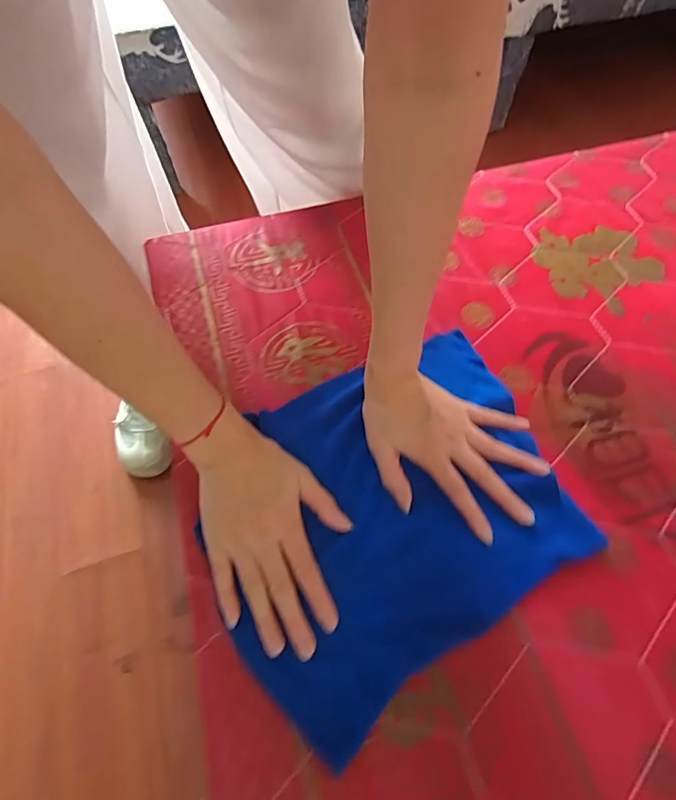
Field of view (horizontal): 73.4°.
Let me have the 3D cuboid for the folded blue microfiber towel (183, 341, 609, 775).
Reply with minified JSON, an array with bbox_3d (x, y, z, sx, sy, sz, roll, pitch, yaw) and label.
[{"bbox_3d":[0.046,0.085,0.399,0.306,0.018,0.269,-23,63,-11],"label":"folded blue microfiber towel"}]

